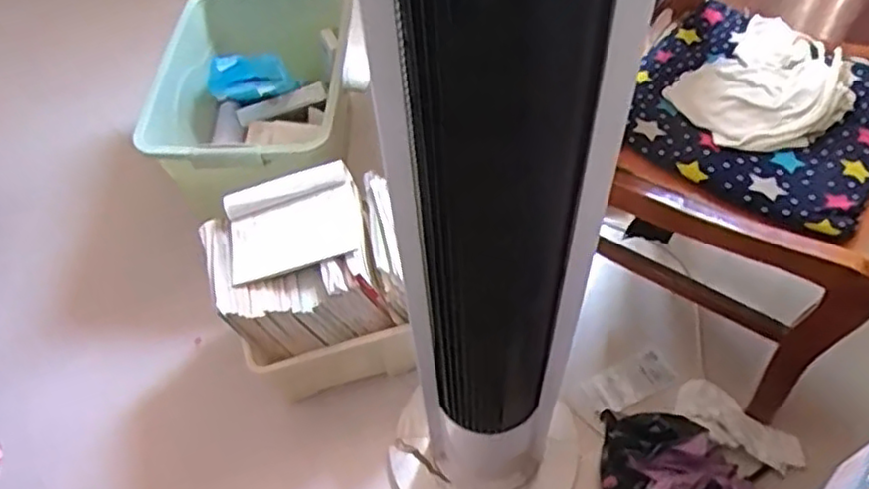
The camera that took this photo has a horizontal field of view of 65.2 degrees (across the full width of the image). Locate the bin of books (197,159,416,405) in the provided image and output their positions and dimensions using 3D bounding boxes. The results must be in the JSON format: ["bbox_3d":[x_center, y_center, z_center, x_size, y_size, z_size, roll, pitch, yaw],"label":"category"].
[{"bbox_3d":[-0.199,0.073,1.132,0.286,0.292,0.252,-15,55,-7],"label":"bin of books"}]

